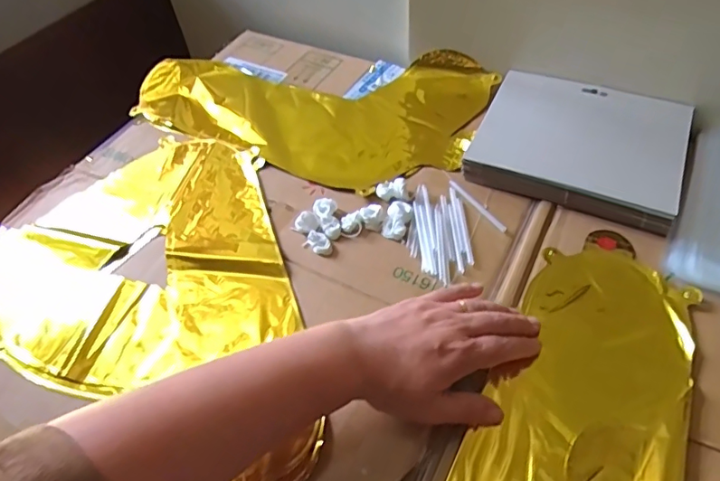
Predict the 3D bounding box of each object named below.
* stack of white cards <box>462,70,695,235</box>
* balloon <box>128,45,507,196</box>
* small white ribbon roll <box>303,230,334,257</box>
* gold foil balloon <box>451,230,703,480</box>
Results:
[{"bbox_3d":[0.217,-0.099,0.515,0.186,0.018,0.158,19,56,18],"label":"stack of white cards"},{"bbox_3d":[-0.066,-0.166,0.619,0.403,0.024,0.228,16,55,17],"label":"balloon"},{"bbox_3d":[-0.037,0.002,0.475,0.027,0.011,0.019,28,59,24],"label":"small white ribbon roll"},{"bbox_3d":[0.140,0.163,0.344,0.137,0.013,0.435,21,56,20],"label":"gold foil balloon"}]

